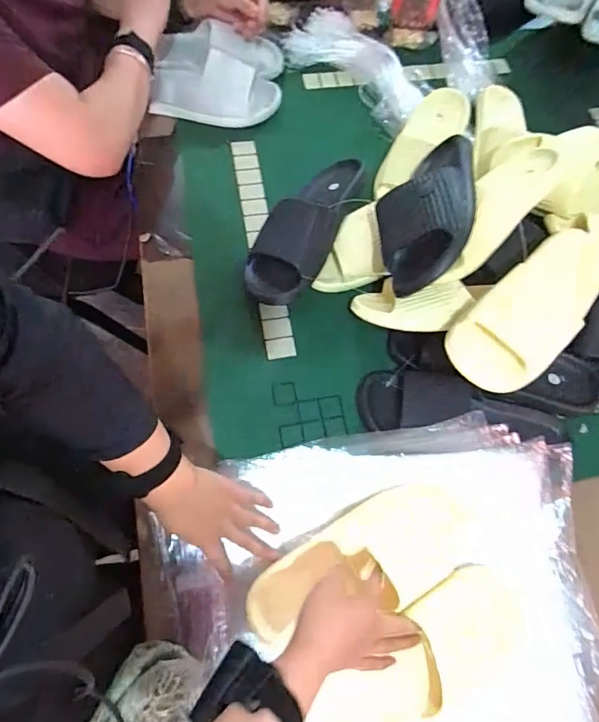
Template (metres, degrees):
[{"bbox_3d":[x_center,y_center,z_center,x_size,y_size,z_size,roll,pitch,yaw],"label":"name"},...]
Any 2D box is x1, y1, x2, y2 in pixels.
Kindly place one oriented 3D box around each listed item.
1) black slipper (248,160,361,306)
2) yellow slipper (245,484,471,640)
[{"bbox_3d":[0.008,-0.204,0.661,0.108,0.088,0.280,24,70,5],"label":"black slipper"},{"bbox_3d":[0.072,0.215,0.500,0.264,0.064,0.106,-17,70,-13],"label":"yellow slipper"}]

